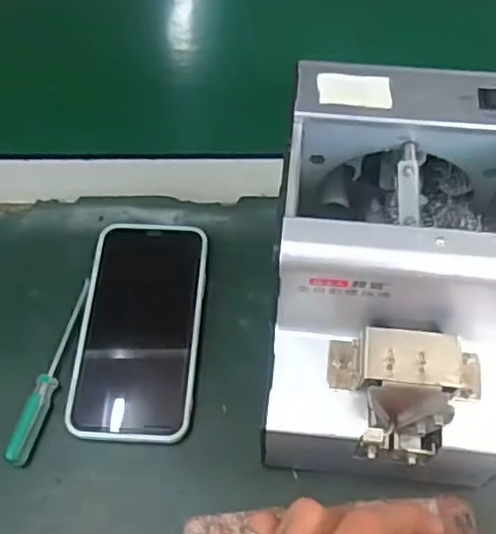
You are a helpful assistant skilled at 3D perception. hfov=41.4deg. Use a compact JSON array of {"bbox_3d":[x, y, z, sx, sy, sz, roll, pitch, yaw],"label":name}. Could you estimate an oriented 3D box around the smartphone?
[{"bbox_3d":[-0.069,0.036,0.420,0.075,0.009,0.145,3,60,3],"label":"smartphone"}]

